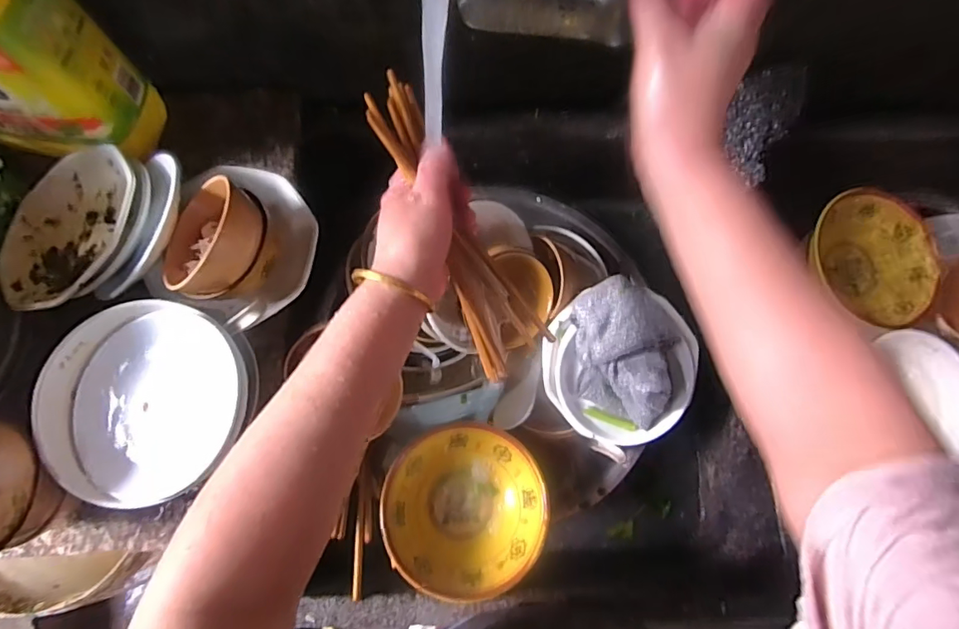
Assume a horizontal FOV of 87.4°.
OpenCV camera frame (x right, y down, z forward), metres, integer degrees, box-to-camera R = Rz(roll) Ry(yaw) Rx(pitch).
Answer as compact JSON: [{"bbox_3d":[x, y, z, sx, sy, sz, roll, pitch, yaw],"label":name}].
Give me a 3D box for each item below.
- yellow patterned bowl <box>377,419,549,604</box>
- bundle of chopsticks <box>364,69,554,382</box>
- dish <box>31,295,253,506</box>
[{"bbox_3d":[-0.015,0.206,0.544,0.166,0.064,0.163,-7,77,-2],"label":"yellow patterned bowl"},{"bbox_3d":[-0.011,-0.057,0.386,0.062,0.025,0.240,-30,118,-7],"label":"bundle of chopsticks"},{"bbox_3d":[-0.294,0.072,0.454,0.161,0.055,0.170,0,77,0],"label":"dish"}]

